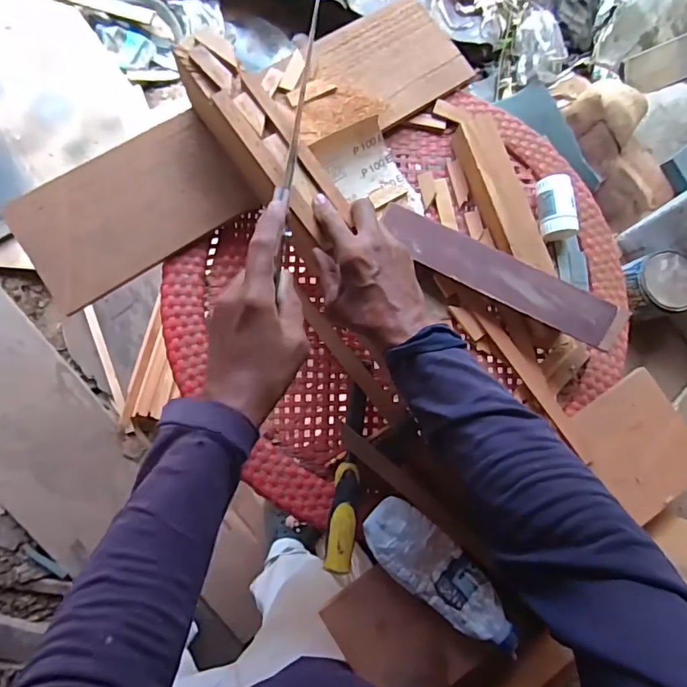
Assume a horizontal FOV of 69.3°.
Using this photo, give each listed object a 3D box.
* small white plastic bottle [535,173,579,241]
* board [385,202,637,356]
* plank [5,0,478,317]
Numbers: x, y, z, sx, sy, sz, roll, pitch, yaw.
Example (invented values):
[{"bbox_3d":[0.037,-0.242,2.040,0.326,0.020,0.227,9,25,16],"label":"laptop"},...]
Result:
[{"bbox_3d":[0.282,-0.179,0.650,0.054,0.035,0.083,-6,82,-4],"label":"small white plastic bottle"},{"bbox_3d":[0.186,-0.084,0.603,0.302,0.014,0.054,29,99,10],"label":"board"},{"bbox_3d":[-0.112,-0.257,0.627,0.599,0.021,0.144,-34,90,-10],"label":"plank"}]

